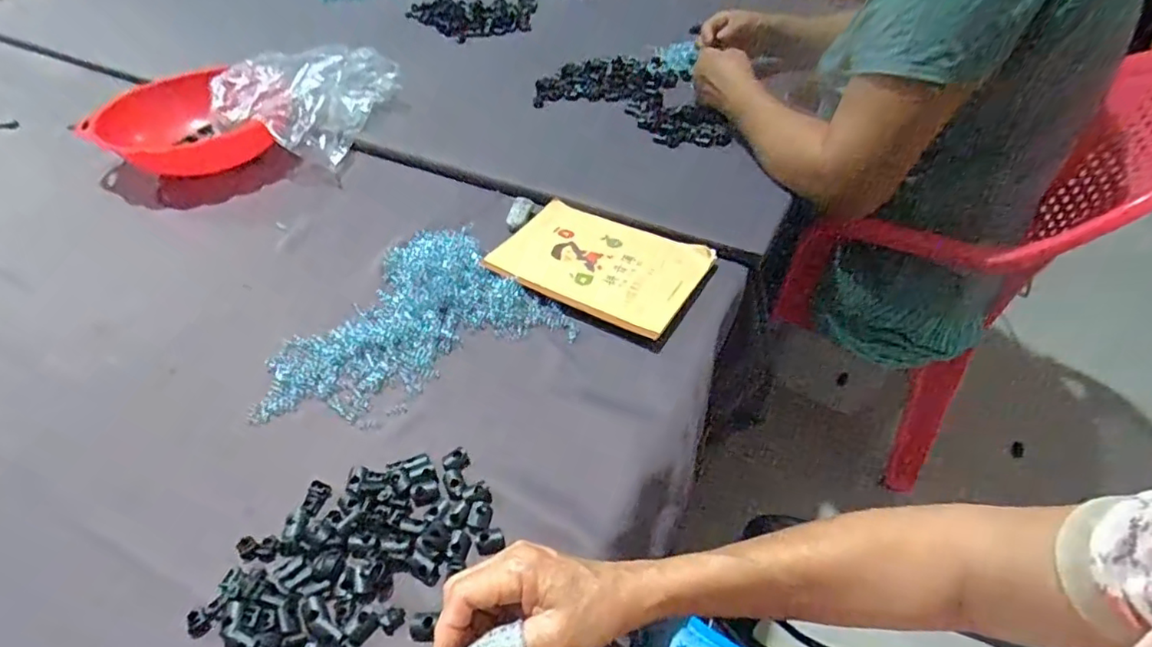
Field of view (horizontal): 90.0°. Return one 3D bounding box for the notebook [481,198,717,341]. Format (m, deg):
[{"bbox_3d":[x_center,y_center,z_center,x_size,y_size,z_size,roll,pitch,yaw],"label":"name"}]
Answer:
[{"bbox_3d":[0.026,-0.068,0.603,0.196,0.015,0.138,23,52,24],"label":"notebook"}]

